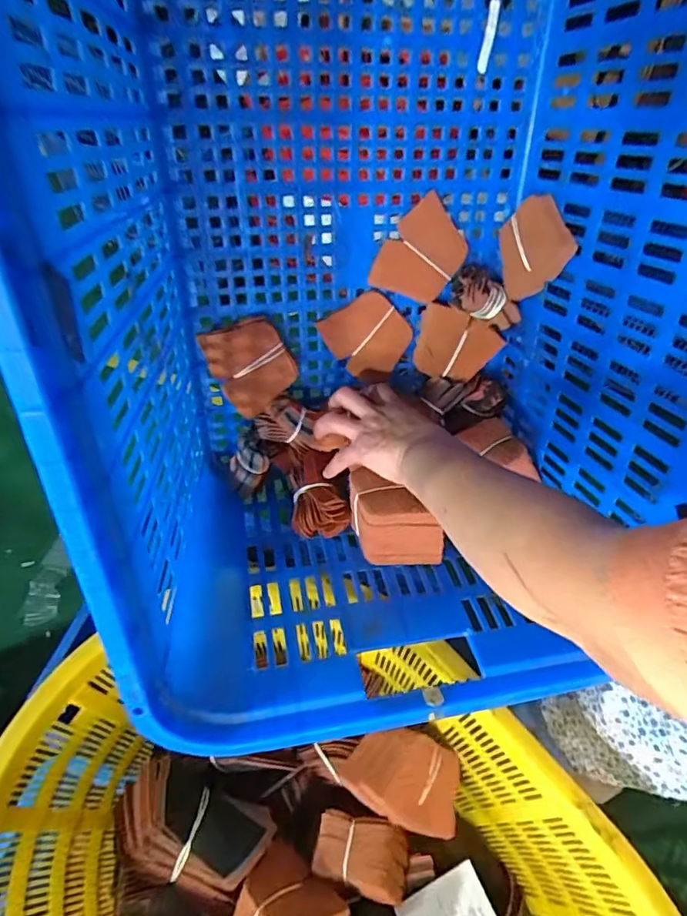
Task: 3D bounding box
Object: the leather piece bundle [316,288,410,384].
[{"bbox_3d":[0.029,-0.134,0.590,0.086,0.091,0.007,-29,27,6],"label":"leather piece bundle"}]

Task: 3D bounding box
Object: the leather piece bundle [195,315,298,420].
[{"bbox_3d":[-0.098,-0.101,0.558,0.080,0.096,0.011,-30,27,3],"label":"leather piece bundle"}]

